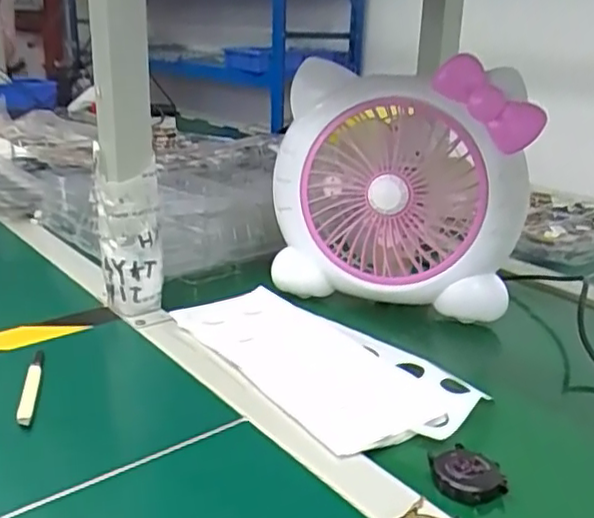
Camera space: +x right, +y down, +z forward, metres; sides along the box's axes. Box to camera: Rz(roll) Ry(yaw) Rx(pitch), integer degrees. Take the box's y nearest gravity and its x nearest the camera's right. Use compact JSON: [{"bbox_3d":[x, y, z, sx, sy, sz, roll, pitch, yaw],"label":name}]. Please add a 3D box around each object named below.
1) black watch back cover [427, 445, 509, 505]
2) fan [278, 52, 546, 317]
[{"bbox_3d":[0.115,0.145,0.444,0.040,0.013,0.050,-15,25,-37],"label":"black watch back cover"},{"bbox_3d":[0.110,-0.077,0.691,0.239,0.235,0.123,12,22,26],"label":"fan"}]

